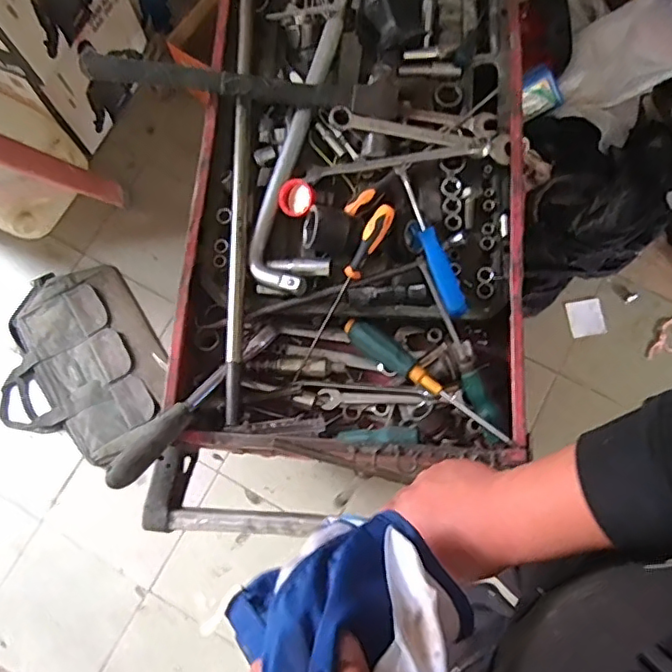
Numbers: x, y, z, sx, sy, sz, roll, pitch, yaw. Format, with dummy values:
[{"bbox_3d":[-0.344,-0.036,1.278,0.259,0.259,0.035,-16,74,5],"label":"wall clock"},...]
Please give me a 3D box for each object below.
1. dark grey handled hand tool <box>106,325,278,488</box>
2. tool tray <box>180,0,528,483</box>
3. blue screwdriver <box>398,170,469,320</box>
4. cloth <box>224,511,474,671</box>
[{"bbox_3d":[-0.145,0.065,0.613,0.023,0.031,0.241,36,52,10],"label":"dark grey handled hand tool"},{"bbox_3d":[0.028,-0.208,0.703,0.373,0.106,0.718,3,77,2],"label":"tool tray"},{"bbox_3d":[0.107,-0.108,0.647,0.030,0.031,0.184,-18,77,-3],"label":"blue screwdriver"},{"bbox_3d":[0.015,0.183,0.385,0.148,0.125,0.117,30,78,9],"label":"cloth"}]

